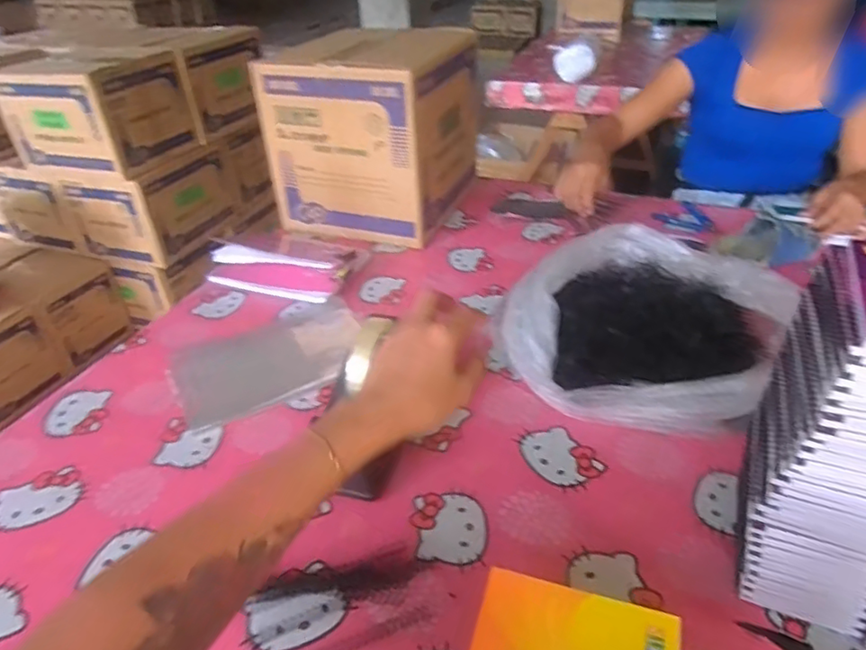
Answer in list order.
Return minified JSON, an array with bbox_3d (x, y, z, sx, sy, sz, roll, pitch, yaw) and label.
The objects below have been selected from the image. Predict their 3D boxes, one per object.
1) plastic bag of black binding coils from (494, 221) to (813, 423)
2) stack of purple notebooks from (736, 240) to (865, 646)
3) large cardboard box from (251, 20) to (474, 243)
[{"bbox_3d":[0.255,0.001,0.712,0.291,0.110,0.293,27,44,32],"label":"plastic bag of black binding coils"},{"bbox_3d":[0.302,0.095,0.438,0.099,0.284,0.121,12,38,18],"label":"stack of purple notebooks"},{"bbox_3d":[-0.106,-0.342,1.068,0.299,0.311,0.274,11,38,16],"label":"large cardboard box"}]

